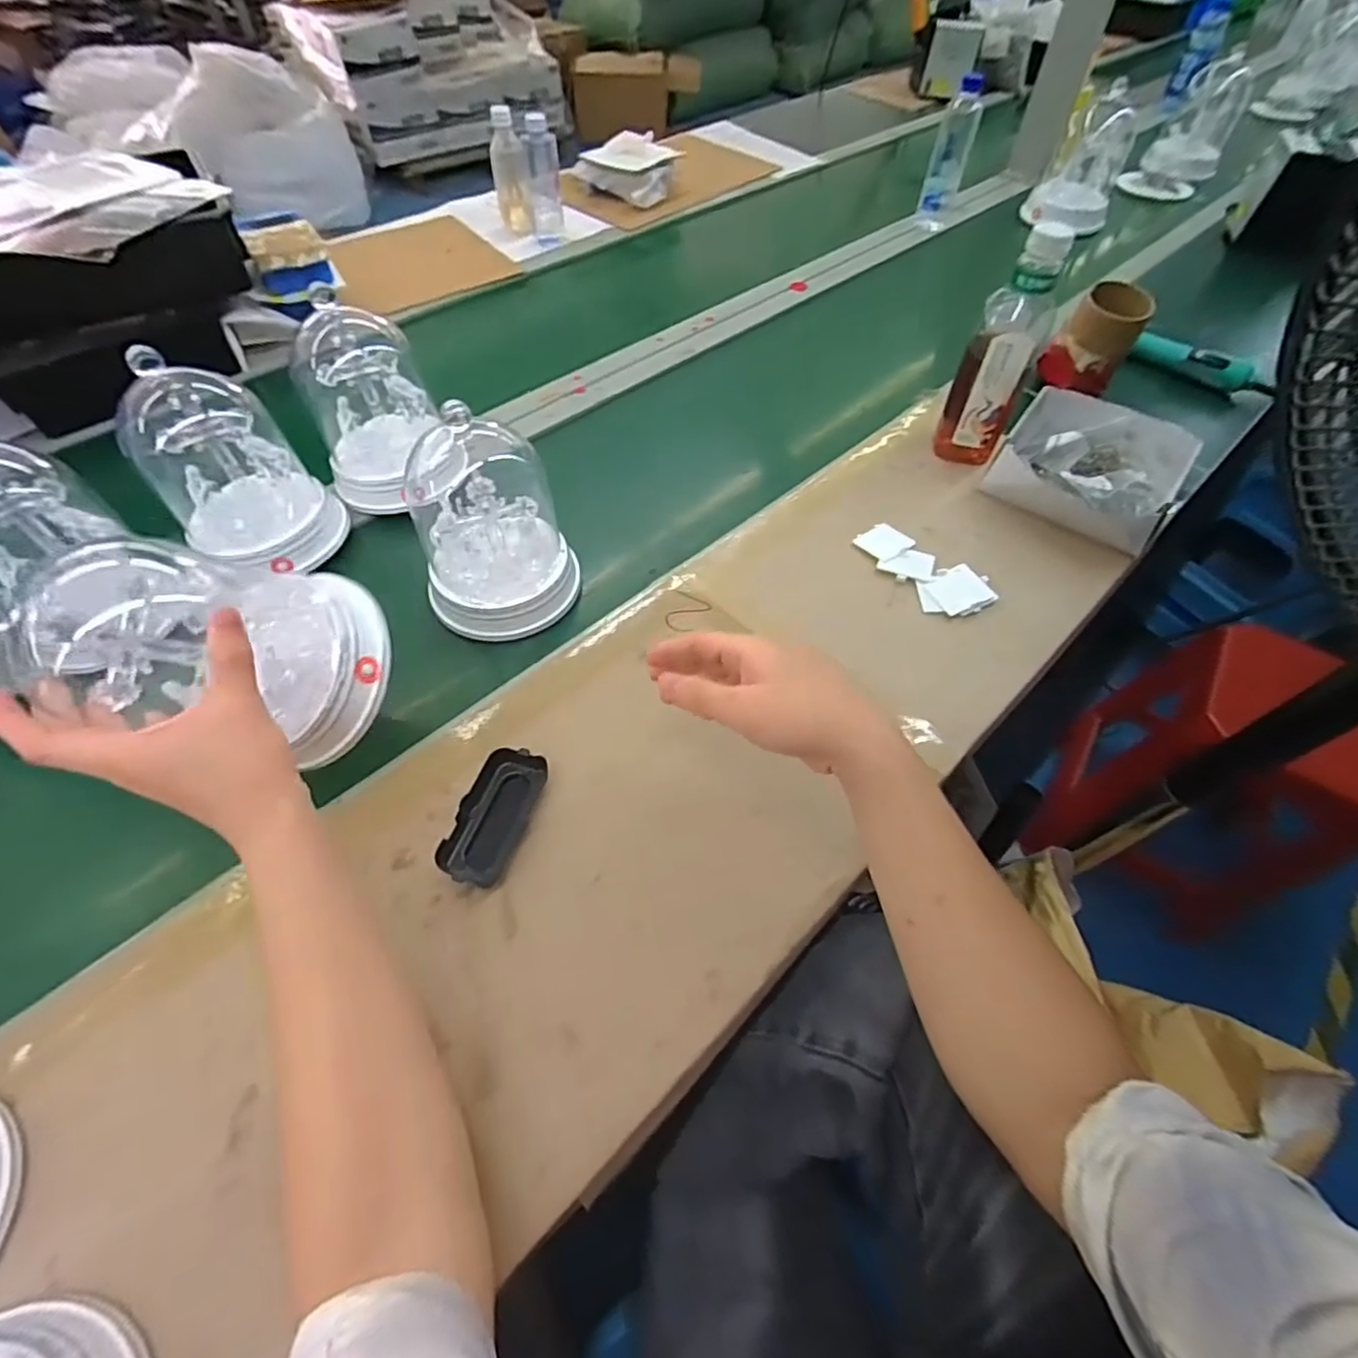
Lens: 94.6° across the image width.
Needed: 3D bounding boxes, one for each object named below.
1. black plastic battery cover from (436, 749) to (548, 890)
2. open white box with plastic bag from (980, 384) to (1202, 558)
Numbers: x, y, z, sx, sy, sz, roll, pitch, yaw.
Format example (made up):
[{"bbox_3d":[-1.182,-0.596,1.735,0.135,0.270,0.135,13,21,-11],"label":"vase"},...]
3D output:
[{"bbox_3d":[-0.146,0.108,0.496,0.049,0.024,0.106,13,57,8],"label":"black plastic battery cover"},{"bbox_3d":[0.492,-0.255,0.747,0.196,0.058,0.202,32,62,20],"label":"open white box with plastic bag"}]

